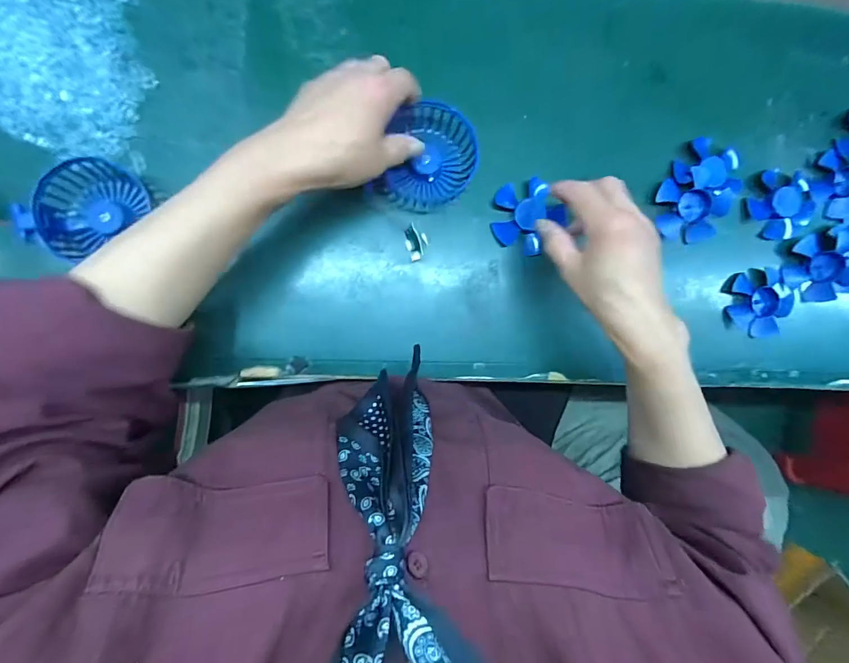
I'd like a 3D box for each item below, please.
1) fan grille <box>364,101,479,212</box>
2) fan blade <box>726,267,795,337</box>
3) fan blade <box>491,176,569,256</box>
[{"bbox_3d":[0.004,-0.158,0.372,0.086,0.023,0.090,14,92,-7],"label":"fan grille"},{"bbox_3d":[0.355,-0.030,0.428,0.064,0.014,0.070,0,91,-6],"label":"fan blade"},{"bbox_3d":[0.098,-0.111,0.391,0.067,0.021,0.062,0,93,-7],"label":"fan blade"}]

